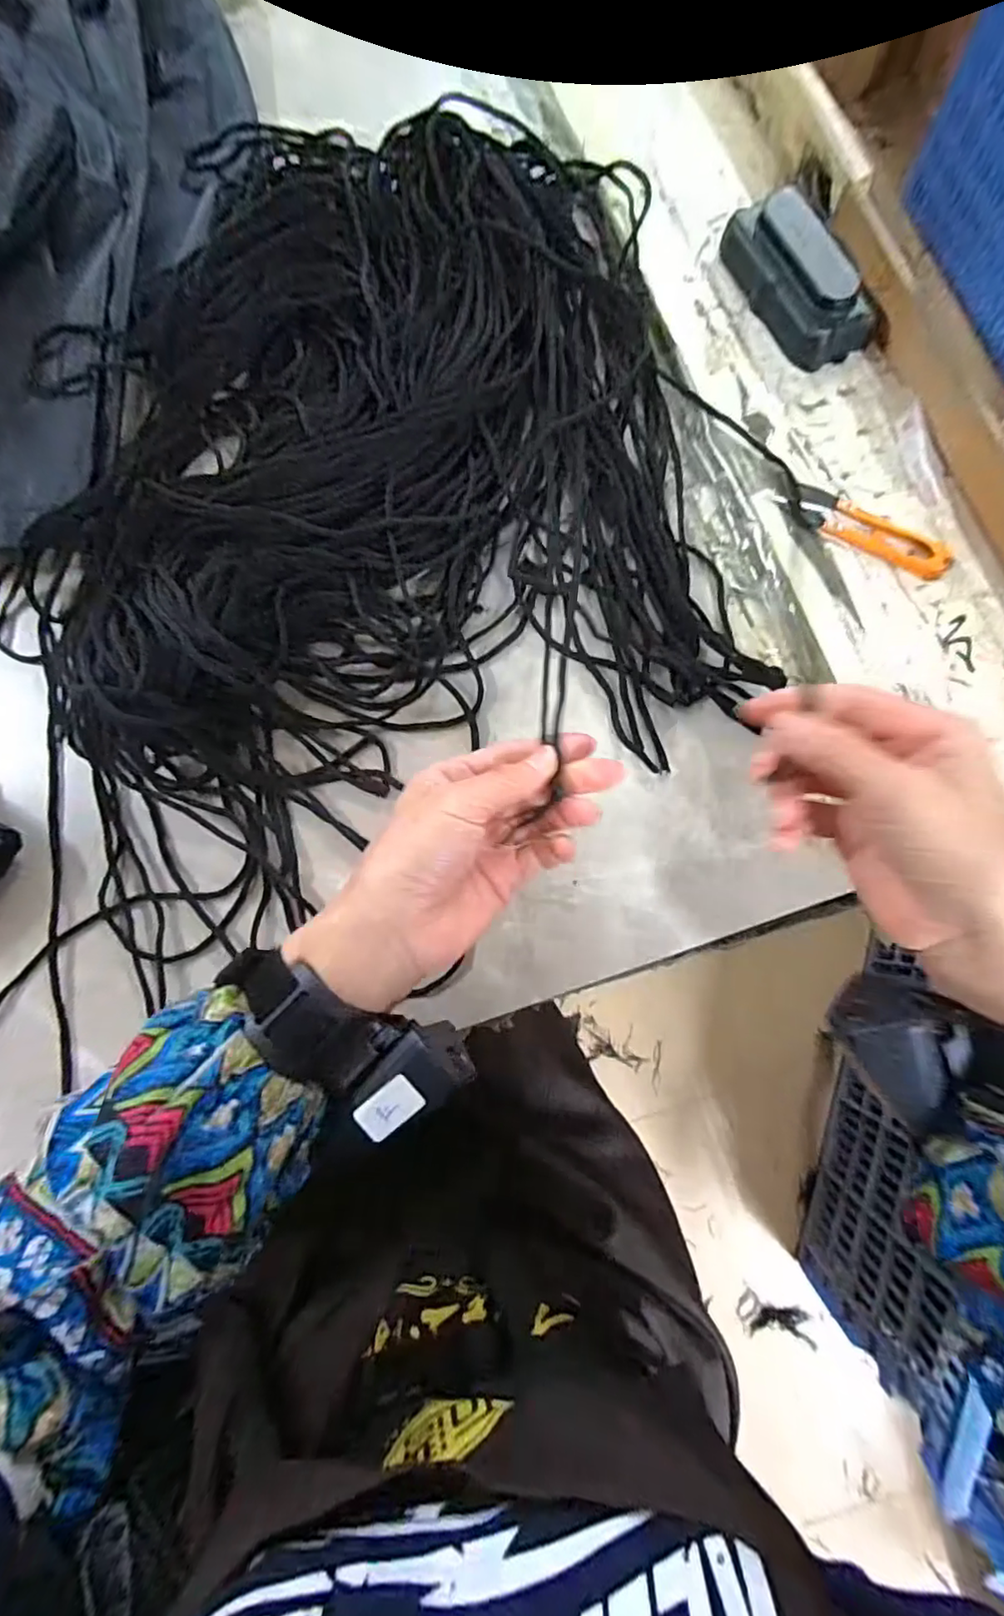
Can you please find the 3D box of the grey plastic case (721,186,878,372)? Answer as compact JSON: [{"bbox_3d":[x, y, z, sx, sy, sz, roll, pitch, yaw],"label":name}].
[{"bbox_3d":[0.175,-0.316,0.352,0.044,0.027,0.105,-27,80,-1],"label":"grey plastic case"}]

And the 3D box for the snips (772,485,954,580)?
[{"bbox_3d":[0.204,-0.158,0.333,0.095,0.013,0.026,28,84,8],"label":"snips"}]

